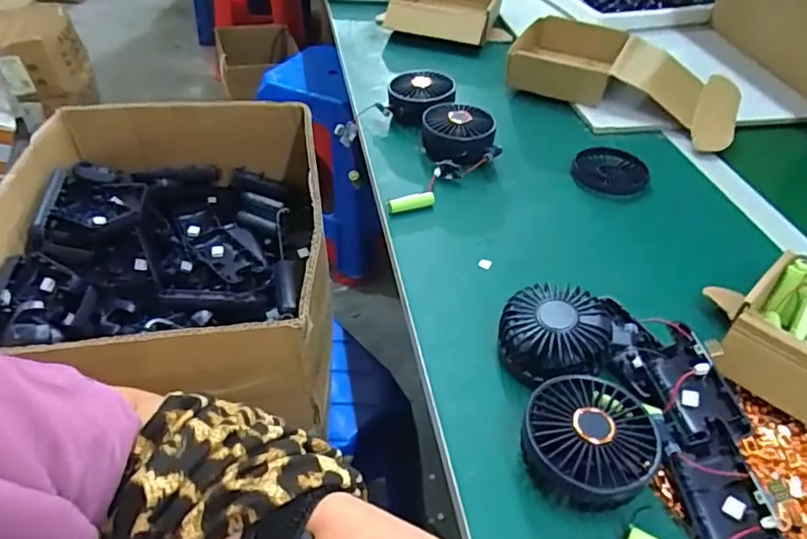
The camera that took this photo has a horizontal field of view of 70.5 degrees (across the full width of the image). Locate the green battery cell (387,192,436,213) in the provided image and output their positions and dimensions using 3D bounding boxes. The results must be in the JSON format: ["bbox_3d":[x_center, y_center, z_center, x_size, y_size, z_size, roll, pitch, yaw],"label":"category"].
[{"bbox_3d":[0.009,-0.072,0.613,0.051,0.017,0.014,-5,43,-11],"label":"green battery cell"}]

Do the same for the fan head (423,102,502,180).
[{"bbox_3d":[0.068,-0.156,0.676,0.084,0.042,0.100,-5,43,-11],"label":"fan head"}]

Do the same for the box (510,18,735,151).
[{"bbox_3d":[0.319,-0.284,0.822,0.320,0.059,0.199,27,47,22],"label":"box"}]

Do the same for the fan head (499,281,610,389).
[{"bbox_3d":[0.118,0.054,0.453,0.081,0.056,0.067,19,44,15],"label":"fan head"}]

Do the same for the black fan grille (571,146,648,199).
[{"bbox_3d":[0.244,-0.117,0.674,0.083,0.013,0.079,3,42,-3],"label":"black fan grille"}]

